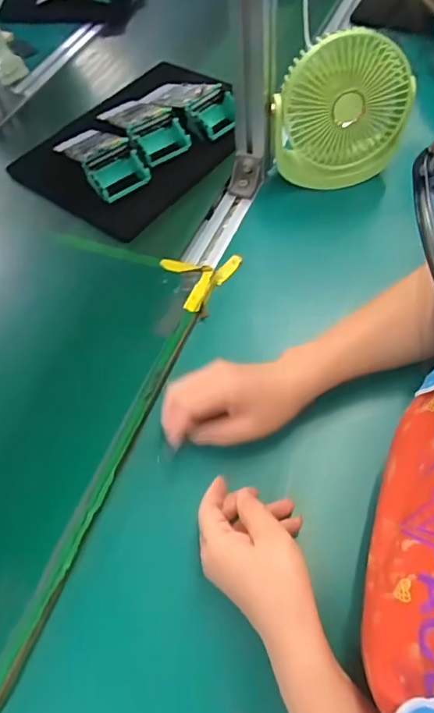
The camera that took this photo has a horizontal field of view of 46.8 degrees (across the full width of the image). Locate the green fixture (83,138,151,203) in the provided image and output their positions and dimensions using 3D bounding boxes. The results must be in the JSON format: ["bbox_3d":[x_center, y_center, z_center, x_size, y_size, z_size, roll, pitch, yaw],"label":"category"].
[{"bbox_3d":[-0.130,-0.240,0.651,0.070,0.041,0.044,-35,62,-17],"label":"green fixture"}]

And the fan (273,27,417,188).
[{"bbox_3d":[0.148,-0.288,0.606,0.158,0.174,0.064,-9,58,-2],"label":"fan"}]

